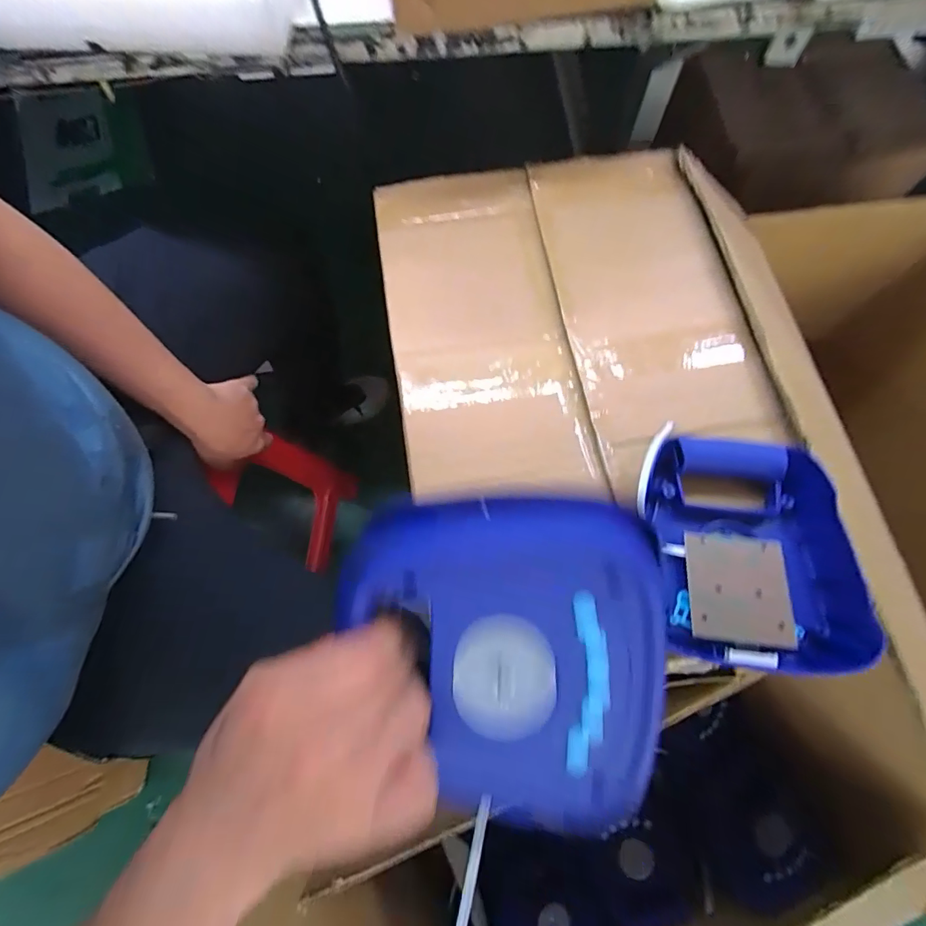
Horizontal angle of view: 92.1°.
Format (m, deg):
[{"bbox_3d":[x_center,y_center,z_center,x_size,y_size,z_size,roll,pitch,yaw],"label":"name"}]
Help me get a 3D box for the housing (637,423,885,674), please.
[{"bbox_3d":[0.229,0.064,0.359,0.146,0.034,0.181,-2,72,1],"label":"housing"}]

